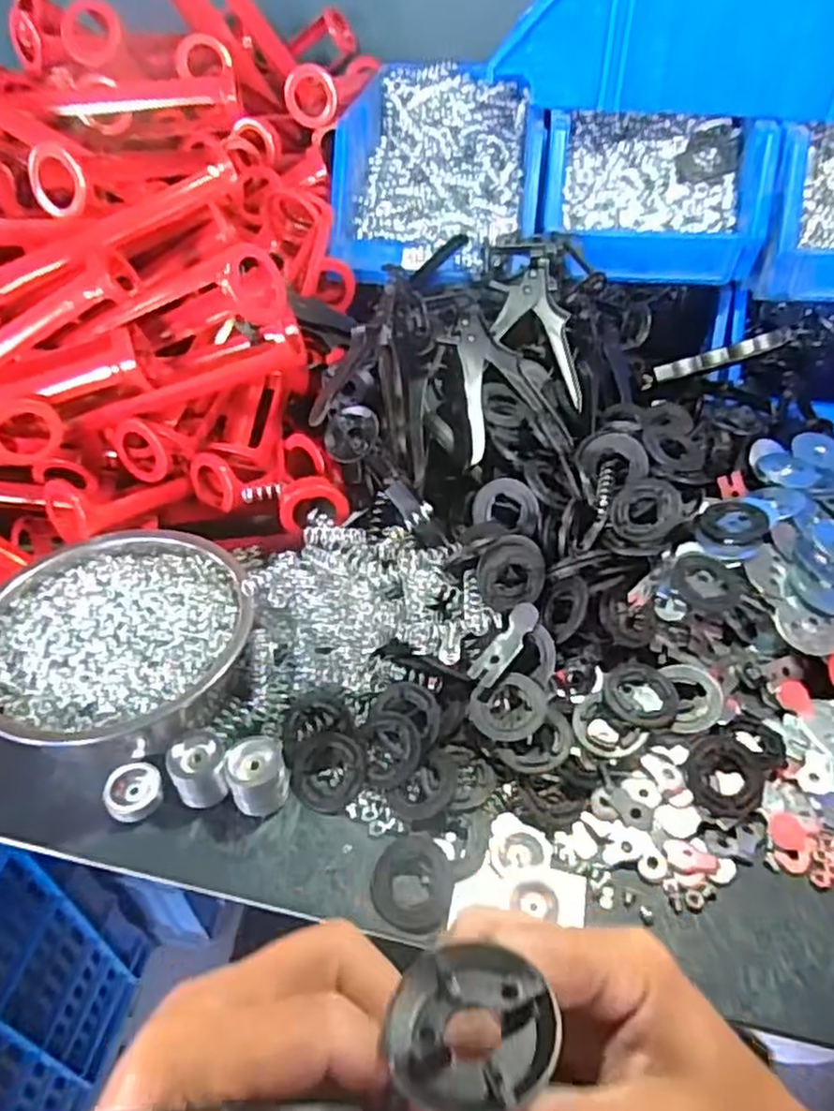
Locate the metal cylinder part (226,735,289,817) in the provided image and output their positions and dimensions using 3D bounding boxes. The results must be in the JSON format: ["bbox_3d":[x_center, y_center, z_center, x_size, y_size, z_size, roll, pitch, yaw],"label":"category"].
[{"bbox_3d":[-0.100,0.138,0.454,0.034,0.041,0.030,-13,45,-12],"label":"metal cylinder part"}]

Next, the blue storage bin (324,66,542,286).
[{"bbox_3d":[0.027,-0.405,0.751,0.194,0.120,0.309,4,44,5],"label":"blue storage bin"}]

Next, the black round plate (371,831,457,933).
[{"bbox_3d":[-0.002,0.191,0.425,0.047,0.008,0.052,0,44,2],"label":"black round plate"}]

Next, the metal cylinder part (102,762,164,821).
[{"bbox_3d":[-0.180,0.151,0.461,0.034,0.021,0.033,-1,43,1],"label":"metal cylinder part"}]

